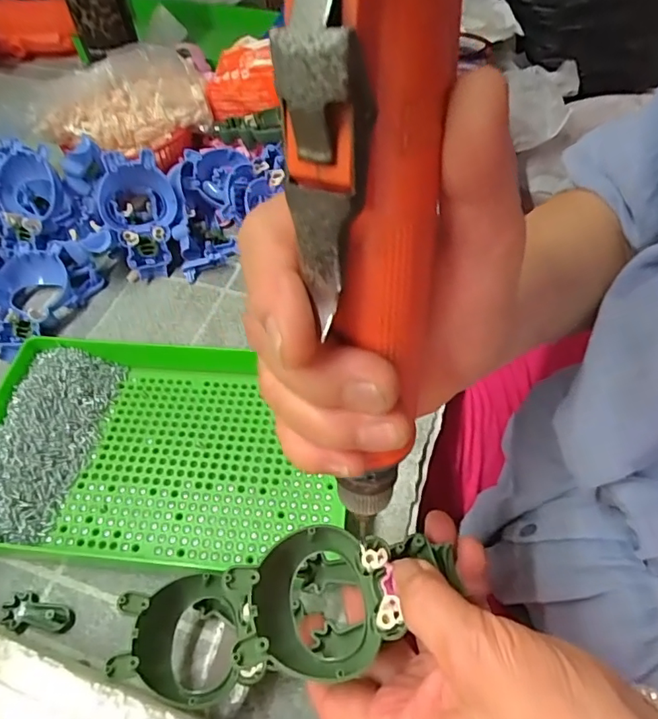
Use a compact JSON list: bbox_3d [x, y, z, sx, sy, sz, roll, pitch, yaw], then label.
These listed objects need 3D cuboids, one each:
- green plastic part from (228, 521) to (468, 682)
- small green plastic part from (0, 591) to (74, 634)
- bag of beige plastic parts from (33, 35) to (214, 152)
[{"bbox_3d":[0.008,0.106,0.232,0.097,0.039,0.060,-7,54,-2],"label":"green plastic part"},{"bbox_3d":[-0.167,0.147,0.292,0.039,0.008,0.019,13,56,12],"label":"small green plastic part"},{"bbox_3d":[-0.204,-0.256,0.499,0.164,0.064,0.090,-17,55,-10],"label":"bag of beige plastic parts"}]

